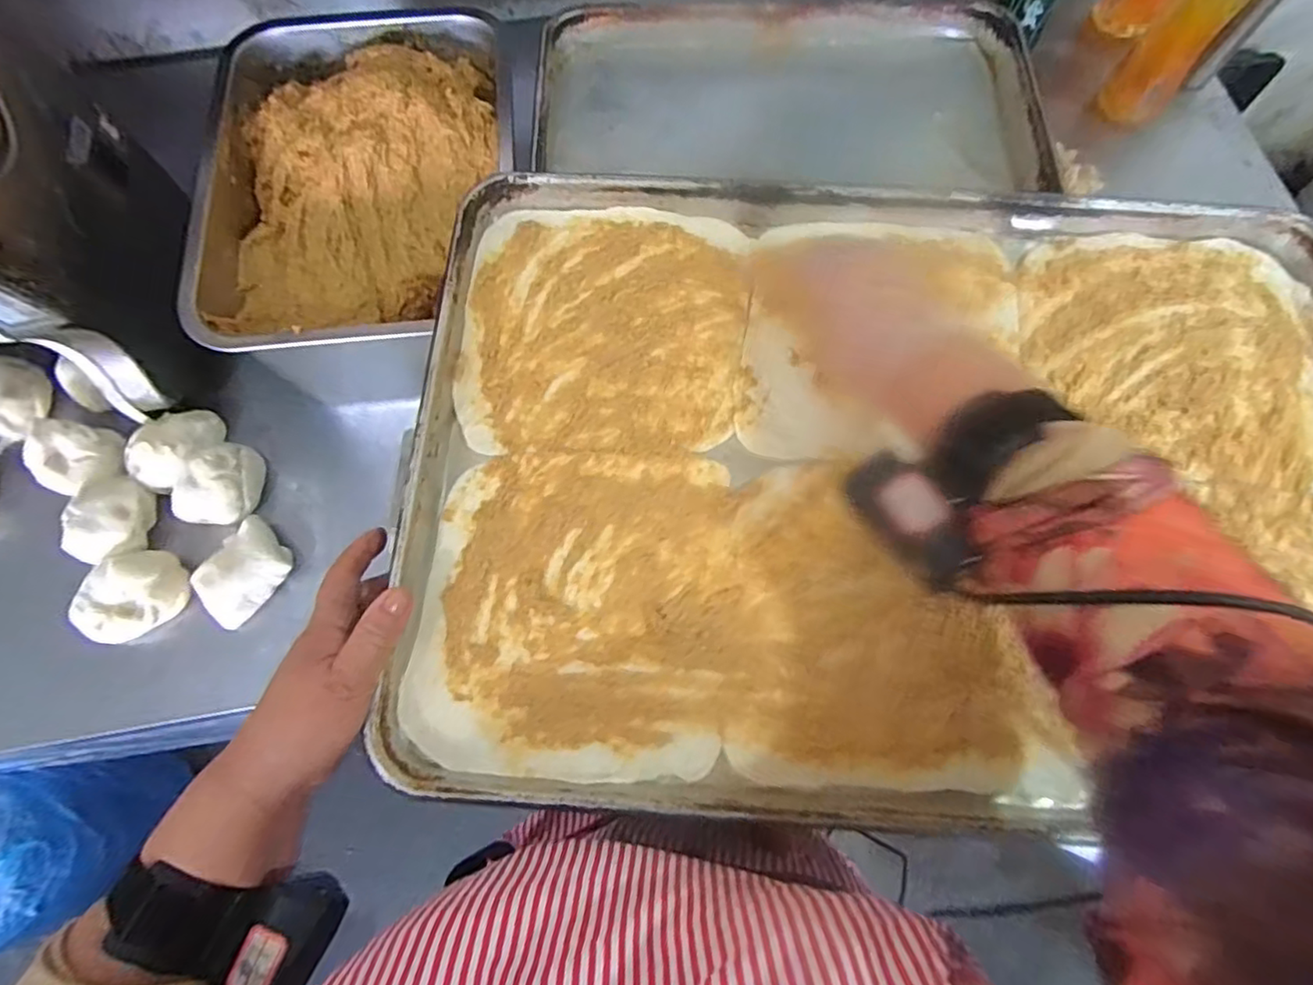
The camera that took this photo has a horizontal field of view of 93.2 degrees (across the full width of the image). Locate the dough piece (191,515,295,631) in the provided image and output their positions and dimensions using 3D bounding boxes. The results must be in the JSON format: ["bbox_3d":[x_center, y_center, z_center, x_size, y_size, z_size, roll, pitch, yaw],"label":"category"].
[{"bbox_3d":[-0.365,0.068,0.543,0.067,0.029,0.077,43,77,13],"label":"dough piece"}]

